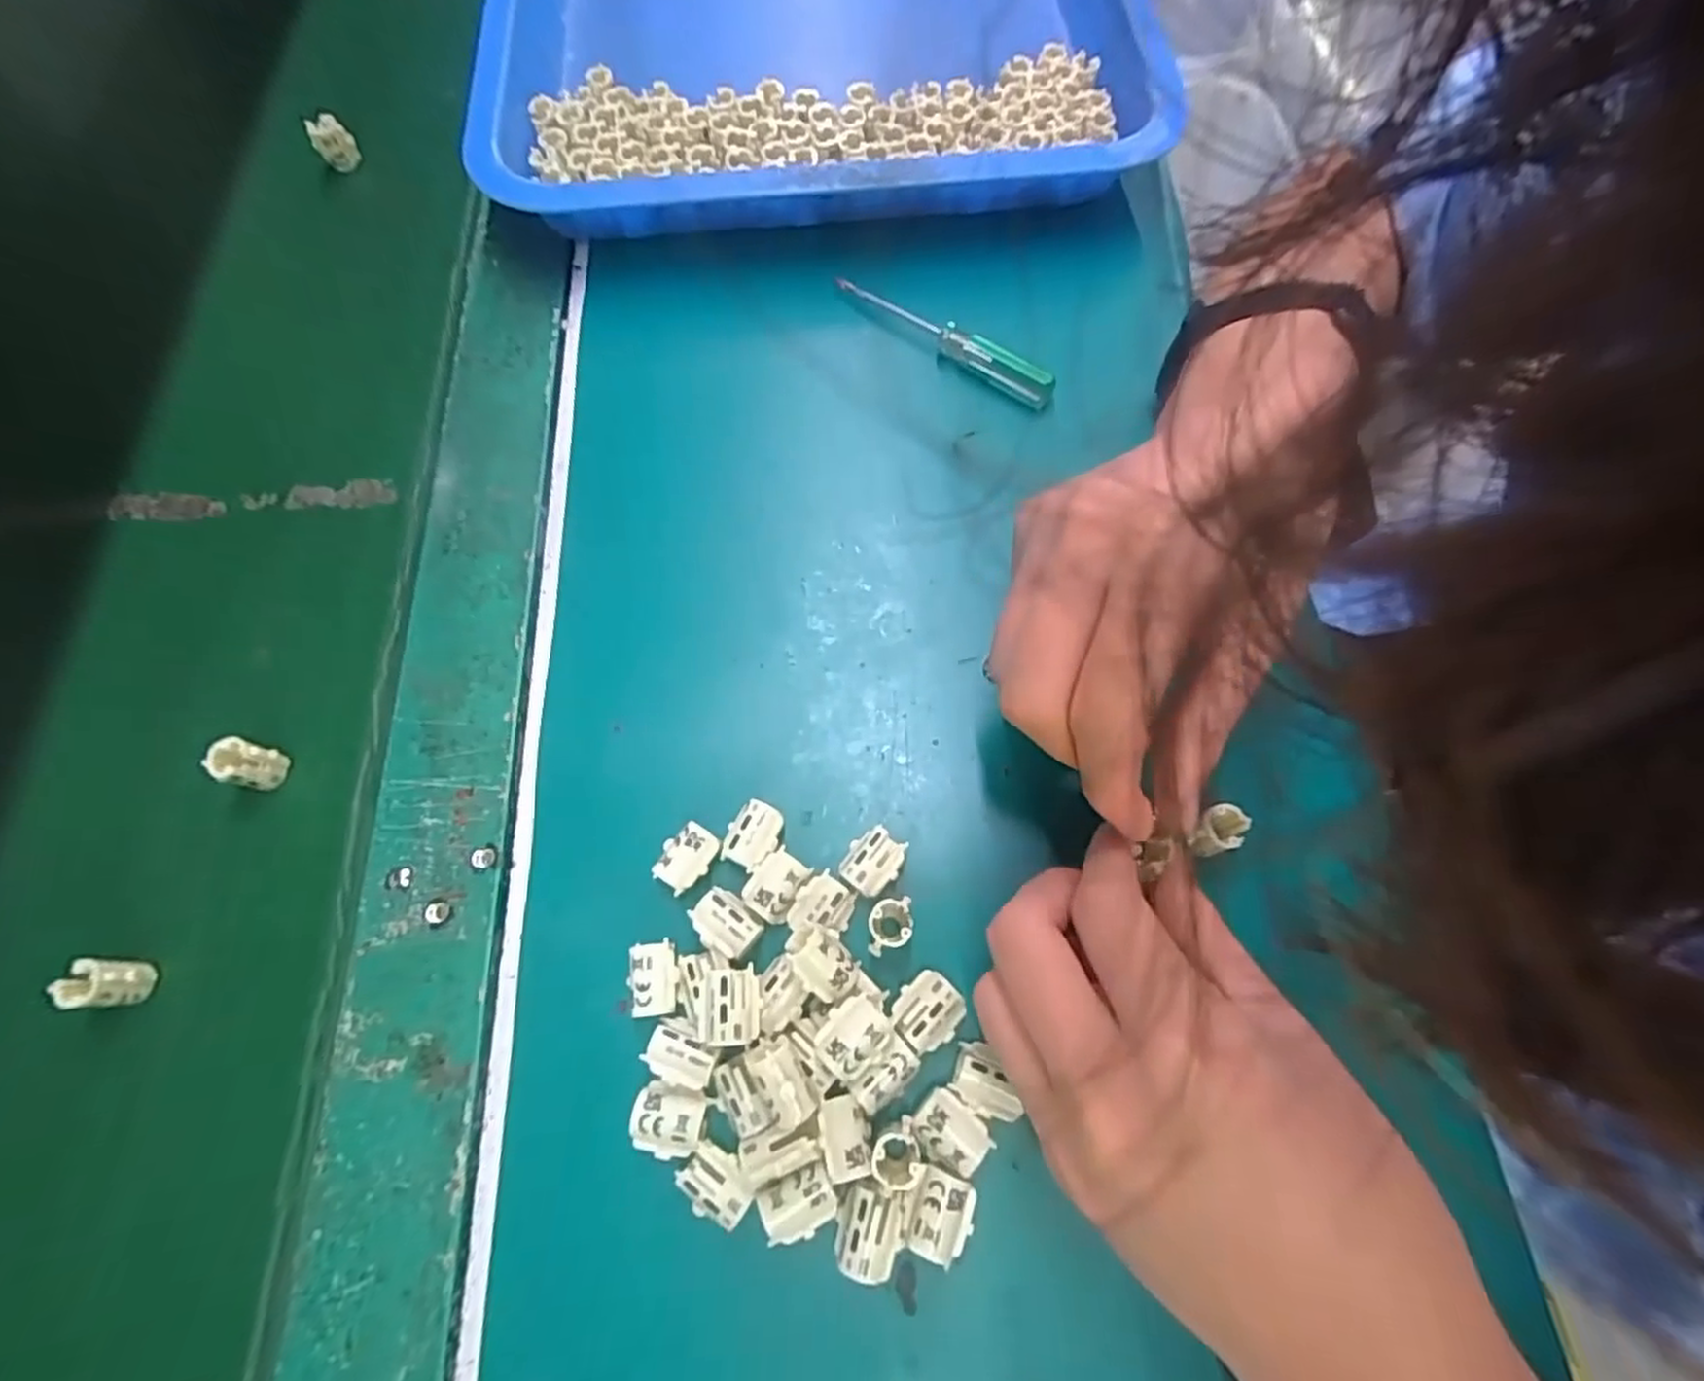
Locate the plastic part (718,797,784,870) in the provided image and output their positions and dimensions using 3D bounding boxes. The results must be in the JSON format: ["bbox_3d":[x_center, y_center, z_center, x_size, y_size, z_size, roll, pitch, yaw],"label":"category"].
[{"bbox_3d":[-0.034,0.051,0.259,0.017,0.014,0.022,17,71,9],"label":"plastic part"}]

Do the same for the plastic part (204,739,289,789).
[{"bbox_3d":[-0.221,0.027,0.271,0.014,0.019,0.015,13,70,8],"label":"plastic part"}]

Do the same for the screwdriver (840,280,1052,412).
[{"bbox_3d":[0.041,-0.161,0.340,0.114,0.017,0.010,35,75,15],"label":"screwdriver"}]

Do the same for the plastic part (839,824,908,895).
[{"bbox_3d":[0.007,0.059,0.255,0.017,0.013,0.021,38,75,15],"label":"plastic part"}]

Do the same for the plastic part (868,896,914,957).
[{"bbox_3d":[0.013,0.077,0.241,0.014,0.018,0.017,-4,69,1],"label":"plastic part"}]

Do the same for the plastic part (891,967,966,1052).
[{"bbox_3d":[0.024,0.102,0.235,0.020,0.010,0.022,43,77,16],"label":"plastic part"}]

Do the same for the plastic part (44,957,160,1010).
[{"bbox_3d":[-0.245,0.096,0.243,0.016,0.019,0.014,-1,69,2],"label":"plastic part"}]

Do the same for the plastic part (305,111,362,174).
[{"bbox_3d":[-0.284,-0.301,0.408,0.020,0.026,0.007,-13,69,-2],"label":"plastic part"}]

